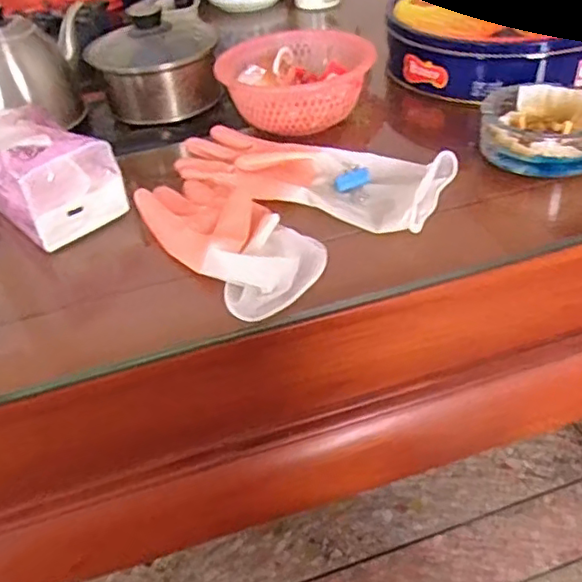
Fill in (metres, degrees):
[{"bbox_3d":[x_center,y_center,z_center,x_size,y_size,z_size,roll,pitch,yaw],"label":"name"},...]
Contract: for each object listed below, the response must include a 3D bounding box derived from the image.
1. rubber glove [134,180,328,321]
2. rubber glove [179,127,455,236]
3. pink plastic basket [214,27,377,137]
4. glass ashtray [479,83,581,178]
[{"bbox_3d":[-0.060,-0.054,0.541,0.094,0.032,0.201,-30,46,-25],"label":"rubber glove"},{"bbox_3d":[0.013,-0.117,0.609,0.272,0.030,0.124,11,44,20],"label":"rubber glove"},{"bbox_3d":[0.006,-0.244,0.705,0.157,0.069,0.133,-23,43,-18],"label":"pink plastic basket"},{"bbox_3d":[0.258,-0.163,0.615,0.119,0.054,0.107,11,44,19],"label":"glass ashtray"}]

